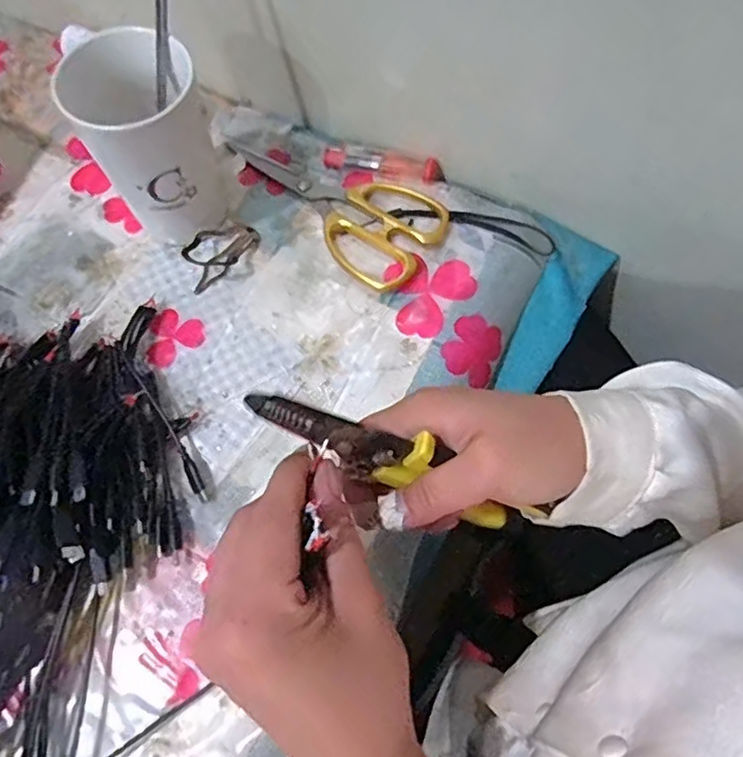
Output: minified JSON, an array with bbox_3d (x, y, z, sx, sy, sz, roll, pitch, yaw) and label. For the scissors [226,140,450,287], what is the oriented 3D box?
[{"bbox_3d":[-0.027,-0.140,0.450,0.174,0.012,0.082,41,74,14],"label":"scissors"}]

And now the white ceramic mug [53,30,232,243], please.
[{"bbox_3d":[-0.141,-0.155,0.398,0.079,0.117,0.100,-20,70,-8],"label":"white ceramic mug"}]

